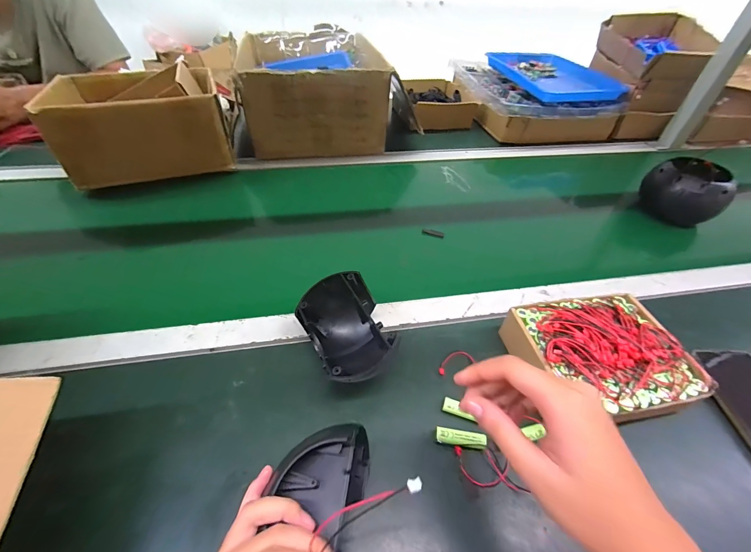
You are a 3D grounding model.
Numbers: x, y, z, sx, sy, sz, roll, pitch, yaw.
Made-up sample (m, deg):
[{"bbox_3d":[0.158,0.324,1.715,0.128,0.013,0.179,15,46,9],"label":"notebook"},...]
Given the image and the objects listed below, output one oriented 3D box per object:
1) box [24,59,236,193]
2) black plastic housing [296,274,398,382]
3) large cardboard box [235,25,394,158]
[{"bbox_3d":[-0.460,-0.313,0.669,0.292,0.138,0.228,-15,49,-16],"label":"box"},{"bbox_3d":[-0.035,0.060,0.393,0.089,0.069,0.118,-29,54,-26],"label":"black plastic housing"},{"bbox_3d":[-0.165,-0.481,0.828,0.326,0.168,0.419,-8,48,-10],"label":"large cardboard box"}]

